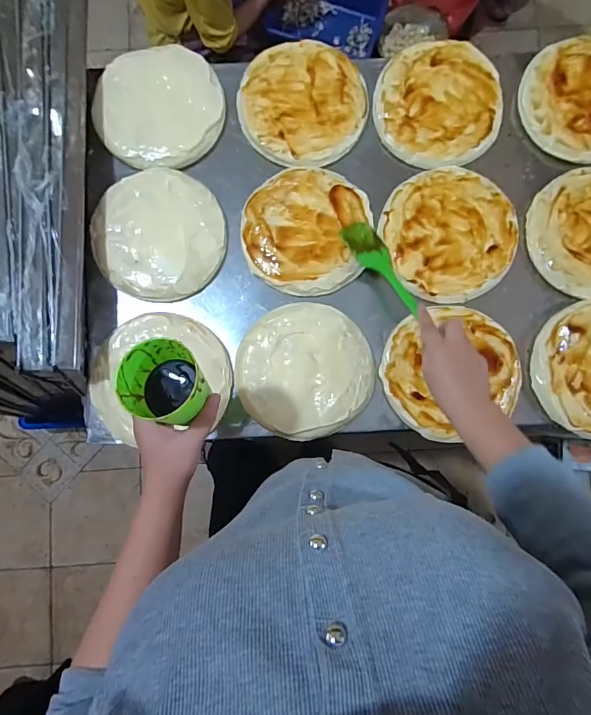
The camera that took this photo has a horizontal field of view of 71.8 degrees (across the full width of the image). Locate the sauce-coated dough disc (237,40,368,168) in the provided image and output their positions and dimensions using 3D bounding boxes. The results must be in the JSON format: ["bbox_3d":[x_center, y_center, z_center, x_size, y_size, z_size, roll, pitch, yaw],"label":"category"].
[{"bbox_3d":[0.011,-0.400,0.638,0.188,0.025,0.192,0,85,-1],"label":"sauce-coated dough disc"}]

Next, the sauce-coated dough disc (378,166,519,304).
[{"bbox_3d":[0.238,-0.190,0.625,0.194,0.009,0.198,0,85,-1],"label":"sauce-coated dough disc"}]

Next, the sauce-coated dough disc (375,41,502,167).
[{"bbox_3d":[0.223,-0.398,0.637,0.190,0.014,0.192,0,85,-1],"label":"sauce-coated dough disc"}]

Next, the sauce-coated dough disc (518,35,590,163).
[{"bbox_3d":[0.454,-0.404,0.633,0.180,0.024,0.195,0,85,-1],"label":"sauce-coated dough disc"}]

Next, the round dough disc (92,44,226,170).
[{"bbox_3d":[-0.213,-0.393,0.635,0.196,0.014,0.195,0,85,-1],"label":"round dough disc"}]

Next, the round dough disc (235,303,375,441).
[{"bbox_3d":[0.013,0.018,0.602,0.194,0.011,0.192,0,85,-1],"label":"round dough disc"}]

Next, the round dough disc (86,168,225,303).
[{"bbox_3d":[-0.208,-0.187,0.622,0.186,0.022,0.202,0,85,-1],"label":"round dough disc"}]

